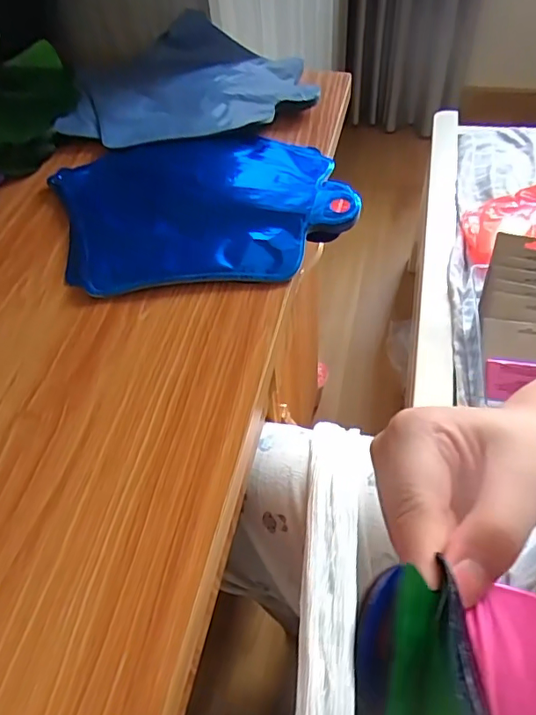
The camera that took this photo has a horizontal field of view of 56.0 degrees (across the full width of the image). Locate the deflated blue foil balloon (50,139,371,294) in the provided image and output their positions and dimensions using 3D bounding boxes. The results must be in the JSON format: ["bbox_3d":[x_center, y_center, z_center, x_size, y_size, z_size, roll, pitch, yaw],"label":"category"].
[{"bbox_3d":[-0.061,-0.131,0.432,0.251,0.017,0.181,-6,53,2],"label":"deflated blue foil balloon"}]

